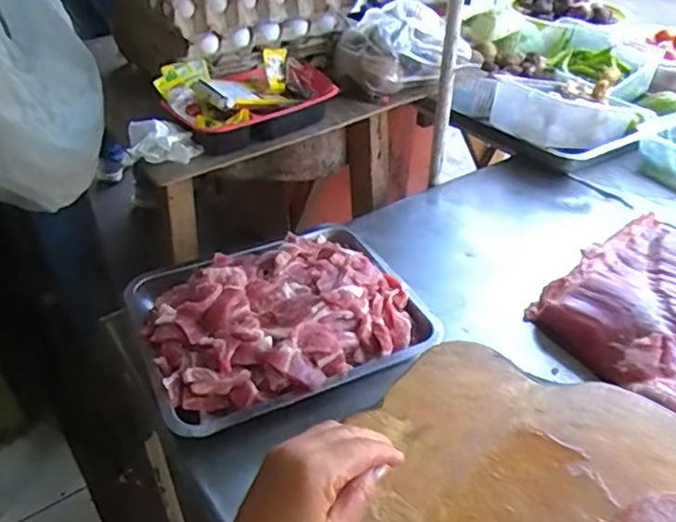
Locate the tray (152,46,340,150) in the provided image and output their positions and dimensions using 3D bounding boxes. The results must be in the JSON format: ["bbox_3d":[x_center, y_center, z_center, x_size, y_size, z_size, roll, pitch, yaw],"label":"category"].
[{"bbox_3d":[-0.118,-0.227,0.812,0.225,0.068,0.147,-26,45,-28],"label":"tray"}]

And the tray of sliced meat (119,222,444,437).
[{"bbox_3d":[-0.067,0.046,0.679,0.299,0.061,0.251,-16,41,-18],"label":"tray of sliced meat"}]

